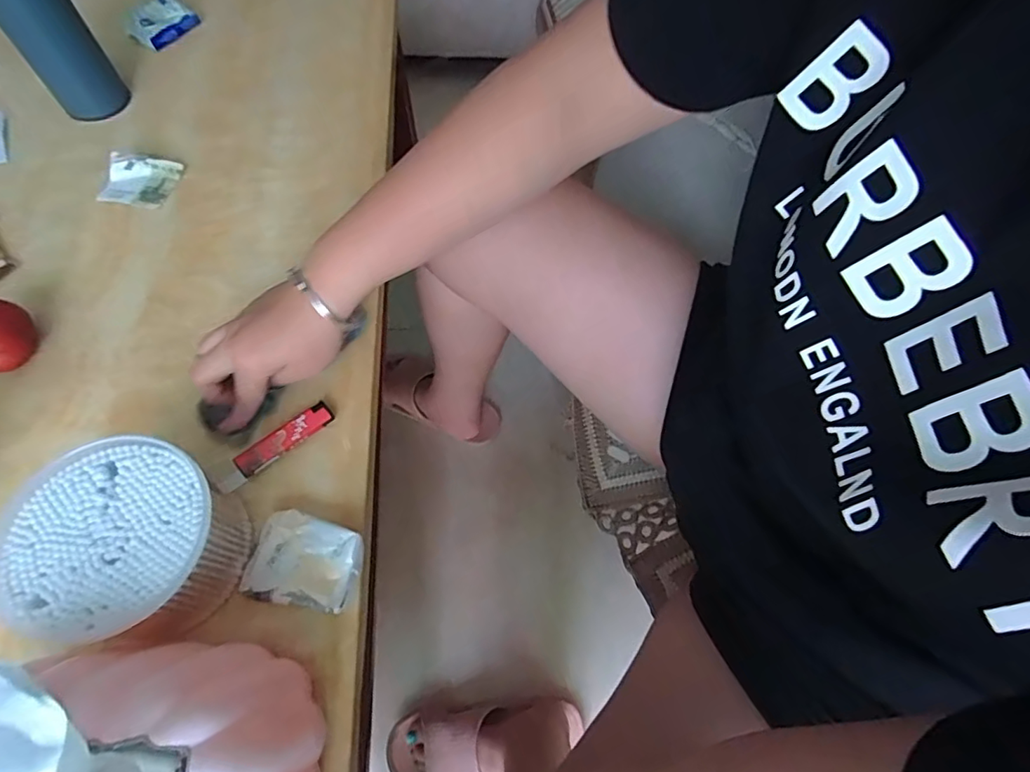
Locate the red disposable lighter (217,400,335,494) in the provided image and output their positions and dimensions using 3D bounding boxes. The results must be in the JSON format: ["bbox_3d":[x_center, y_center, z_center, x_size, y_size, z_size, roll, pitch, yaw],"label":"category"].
[{"bbox_3d":[-0.190,0.046,0.416,0.097,0.012,0.020,-39,71,-18],"label":"red disposable lighter"}]

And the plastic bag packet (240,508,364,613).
[{"bbox_3d":[-0.149,0.125,0.376,0.077,0.017,0.058,13,64,4],"label":"plastic bag packet"}]

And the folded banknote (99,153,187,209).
[{"bbox_3d":[-0.381,-0.212,0.531,0.066,0.027,0.058,4,64,0],"label":"folded banknote"}]

